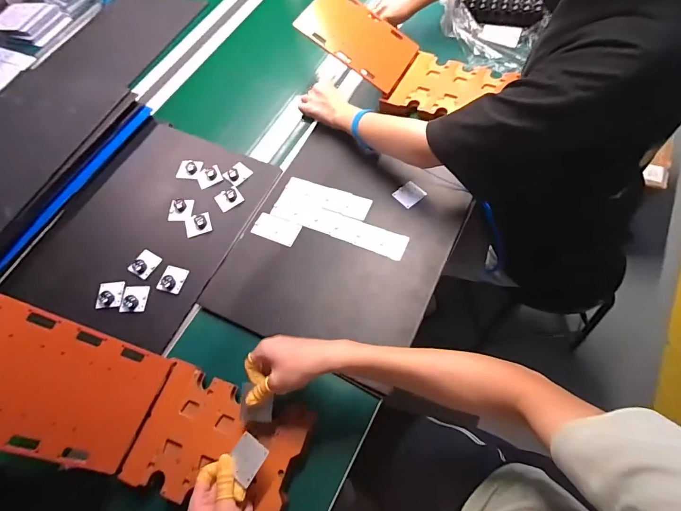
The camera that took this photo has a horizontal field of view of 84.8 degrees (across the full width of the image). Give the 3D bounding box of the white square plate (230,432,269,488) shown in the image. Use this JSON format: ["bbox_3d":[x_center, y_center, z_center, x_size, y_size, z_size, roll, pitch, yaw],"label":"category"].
[{"bbox_3d":[-0.115,0.249,0.460,0.040,0.008,0.042,29,68,17],"label":"white square plate"}]

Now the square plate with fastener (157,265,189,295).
[{"bbox_3d":[-0.302,0.043,0.670,0.043,0.004,0.049,13,66,15],"label":"square plate with fastener"}]

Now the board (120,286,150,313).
[{"bbox_3d":[-0.375,0.078,0.675,0.047,0.010,0.051,-6,62,6],"label":"board"}]

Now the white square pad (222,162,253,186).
[{"bbox_3d":[-0.218,-0.173,0.786,0.043,0.016,0.049,37,74,24],"label":"white square pad"}]

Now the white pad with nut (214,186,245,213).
[{"bbox_3d":[-0.228,-0.116,0.763,0.051,0.010,0.044,-35,63,-9],"label":"white pad with nut"}]

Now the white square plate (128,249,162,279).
[{"bbox_3d":[-0.372,0.015,0.707,0.046,0.009,0.051,23,69,19],"label":"white square plate"}]

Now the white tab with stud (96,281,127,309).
[{"bbox_3d":[-0.424,0.071,0.687,0.042,0.007,0.054,-3,58,-15],"label":"white tab with stud"}]

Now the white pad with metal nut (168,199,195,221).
[{"bbox_3d":[-0.325,-0.093,0.756,0.048,0.009,0.050,-3,63,7],"label":"white pad with metal nut"}]

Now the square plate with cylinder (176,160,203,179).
[{"bbox_3d":[-0.323,-0.184,0.800,0.044,0.011,0.046,1,63,9],"label":"square plate with cylinder"}]

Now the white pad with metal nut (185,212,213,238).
[{"bbox_3d":[-0.281,-0.062,0.736,0.049,0.009,0.047,-23,62,-3],"label":"white pad with metal nut"}]

